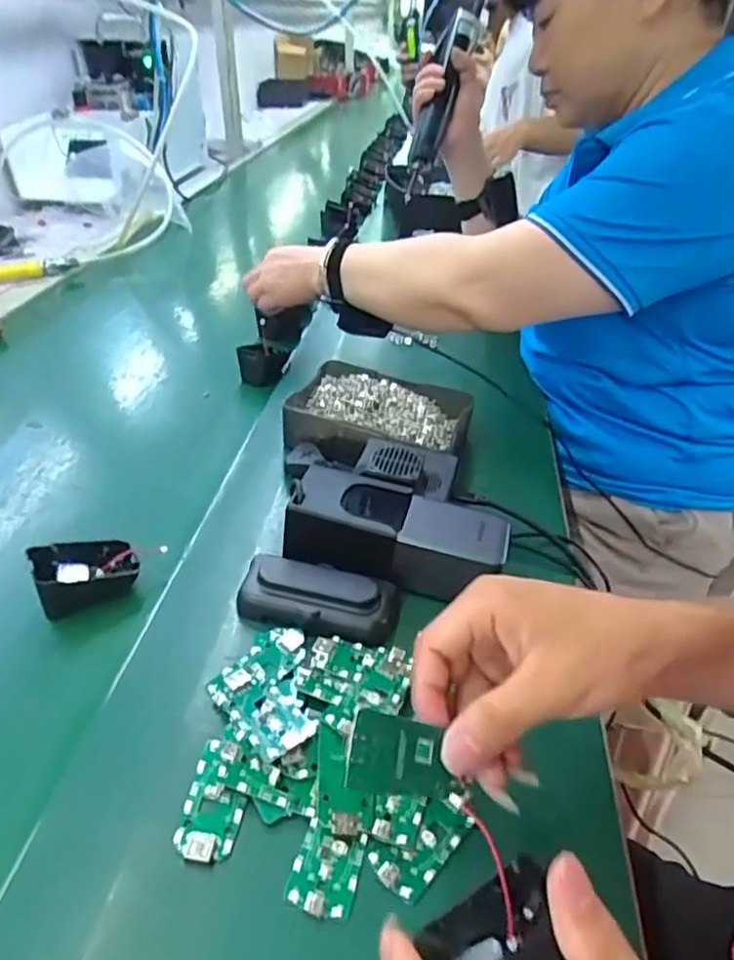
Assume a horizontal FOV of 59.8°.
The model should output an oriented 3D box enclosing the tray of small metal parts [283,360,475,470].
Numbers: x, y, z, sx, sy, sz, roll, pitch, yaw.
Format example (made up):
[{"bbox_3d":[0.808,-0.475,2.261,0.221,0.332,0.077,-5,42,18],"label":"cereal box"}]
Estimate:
[{"bbox_3d":[0.012,-0.055,0.617,0.162,0.050,0.129,13,37,15],"label":"tray of small metal parts"}]

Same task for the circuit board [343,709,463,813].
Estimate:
[{"bbox_3d":[0.018,0.119,0.274,0.056,0.006,0.030,20,71,-19],"label":"circuit board"}]

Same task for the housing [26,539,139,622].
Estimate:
[{"bbox_3d":[-0.195,0.066,0.449,0.066,0.047,0.054,-20,41,-27],"label":"housing"}]

